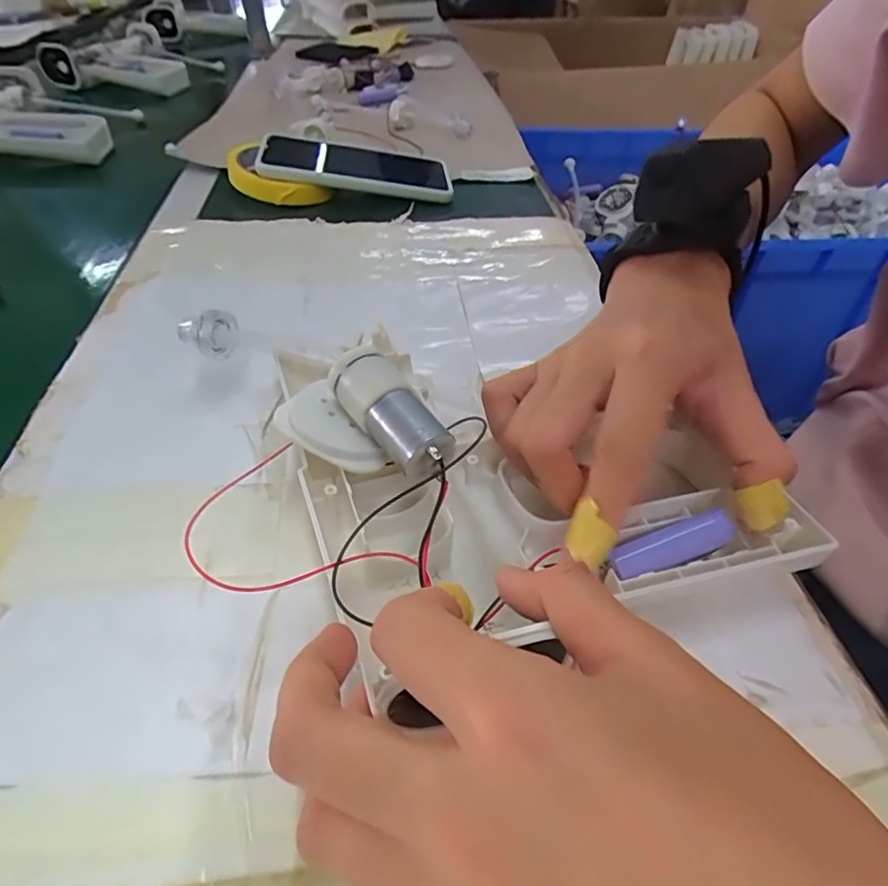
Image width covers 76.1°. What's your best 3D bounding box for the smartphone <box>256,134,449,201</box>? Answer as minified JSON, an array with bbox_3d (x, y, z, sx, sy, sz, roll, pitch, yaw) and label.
[{"bbox_3d":[-0.078,-0.249,0.513,0.168,0.011,0.082,6,49,-7],"label":"smartphone"}]

